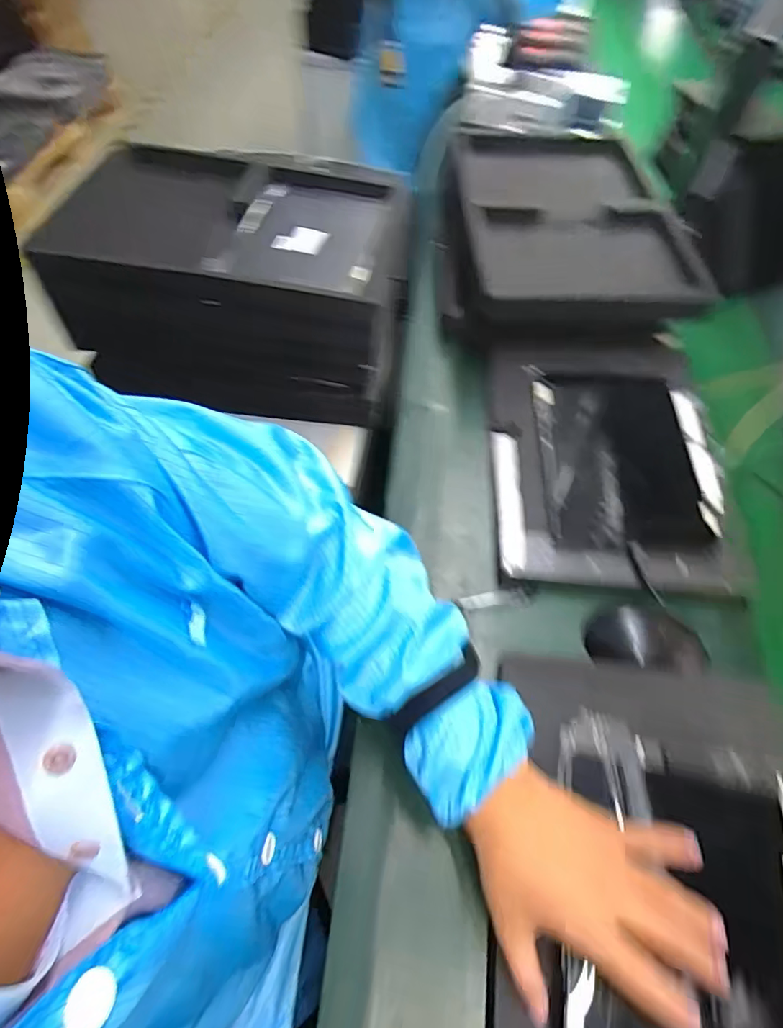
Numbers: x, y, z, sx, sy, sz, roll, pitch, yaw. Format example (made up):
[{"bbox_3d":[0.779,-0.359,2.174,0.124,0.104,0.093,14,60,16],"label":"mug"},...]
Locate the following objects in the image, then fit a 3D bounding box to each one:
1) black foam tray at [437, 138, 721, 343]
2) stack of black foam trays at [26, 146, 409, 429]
[{"bbox_3d":[0.249,-0.407,0.784,0.332,0.109,0.405,4,58,0],"label":"black foam tray"},{"bbox_3d":[-0.211,-0.338,0.775,0.420,0.221,0.300,7,58,2],"label":"stack of black foam trays"}]

